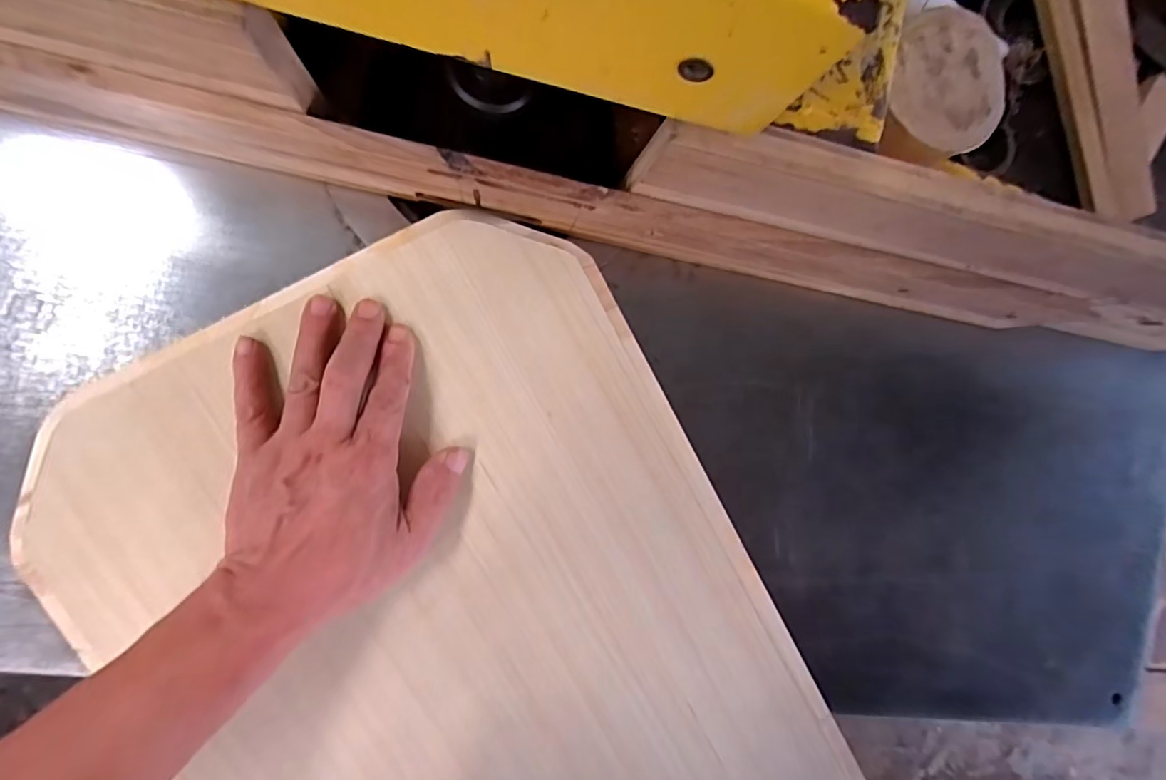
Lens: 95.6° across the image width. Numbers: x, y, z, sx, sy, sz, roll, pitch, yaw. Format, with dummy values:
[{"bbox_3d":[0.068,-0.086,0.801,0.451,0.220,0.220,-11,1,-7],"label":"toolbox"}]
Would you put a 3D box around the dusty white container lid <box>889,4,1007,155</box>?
[{"bbox_3d":[0.167,-0.142,0.242,0.056,0.007,0.057,-1,93,-10],"label":"dusty white container lid"}]

